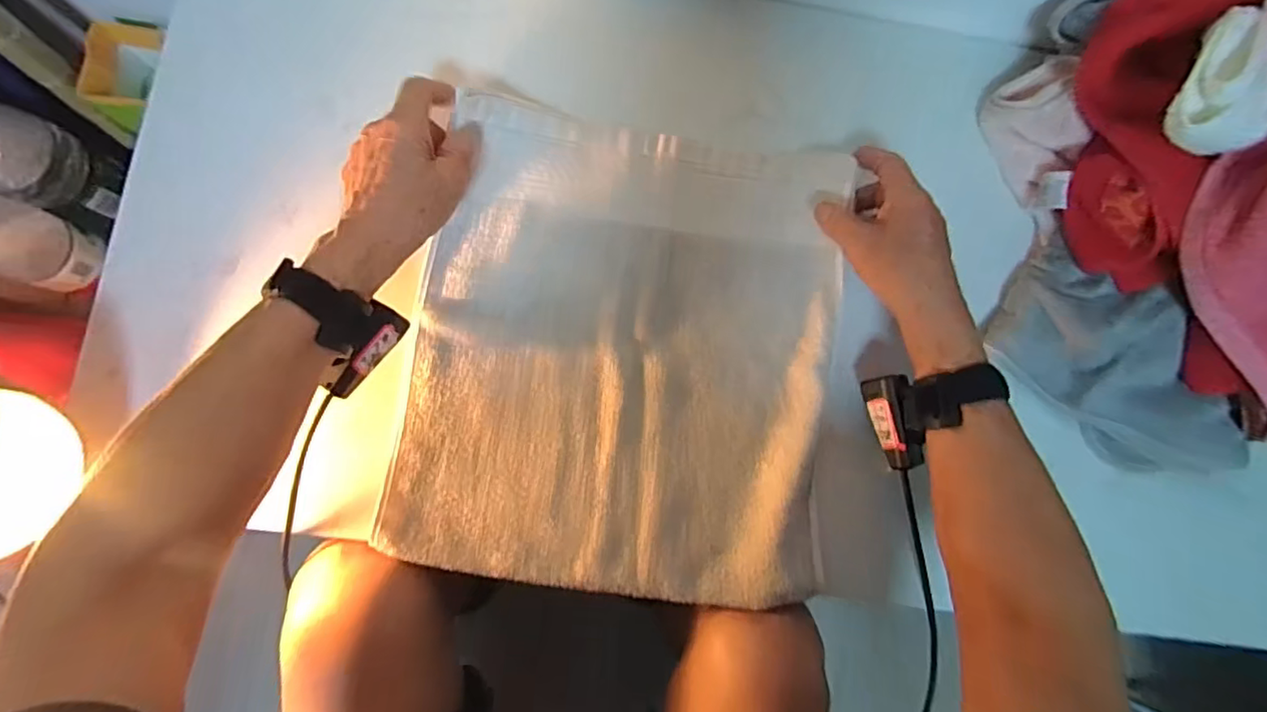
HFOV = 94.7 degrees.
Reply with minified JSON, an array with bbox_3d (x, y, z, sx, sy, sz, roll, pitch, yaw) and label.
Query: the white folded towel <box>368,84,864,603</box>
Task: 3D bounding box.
[{"bbox_3d":[-0.004,-0.006,0.450,0.312,0.015,0.353,8,83,-2],"label":"white folded towel"}]

